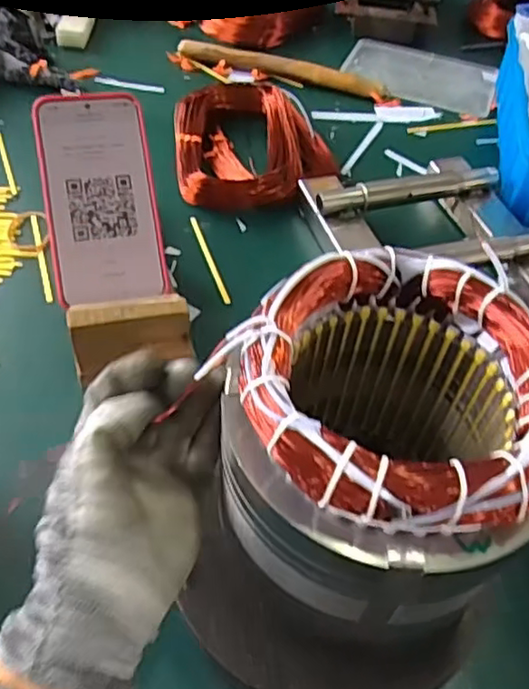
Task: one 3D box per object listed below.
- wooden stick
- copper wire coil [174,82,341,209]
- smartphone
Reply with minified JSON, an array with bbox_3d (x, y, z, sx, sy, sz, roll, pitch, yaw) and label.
[{"bbox_3d":[0.020,-0.325,0.760,0.250,0.020,0.025,15,49,7],"label":"wooden stick"},{"bbox_3d":[-0.012,-0.202,0.645,0.155,0.040,0.148,3,49,-4],"label":"copper wire coil"},{"bbox_3d":[-0.124,-0.113,0.490,0.081,0.007,0.163,-9,84,-12],"label":"smartphone"}]

